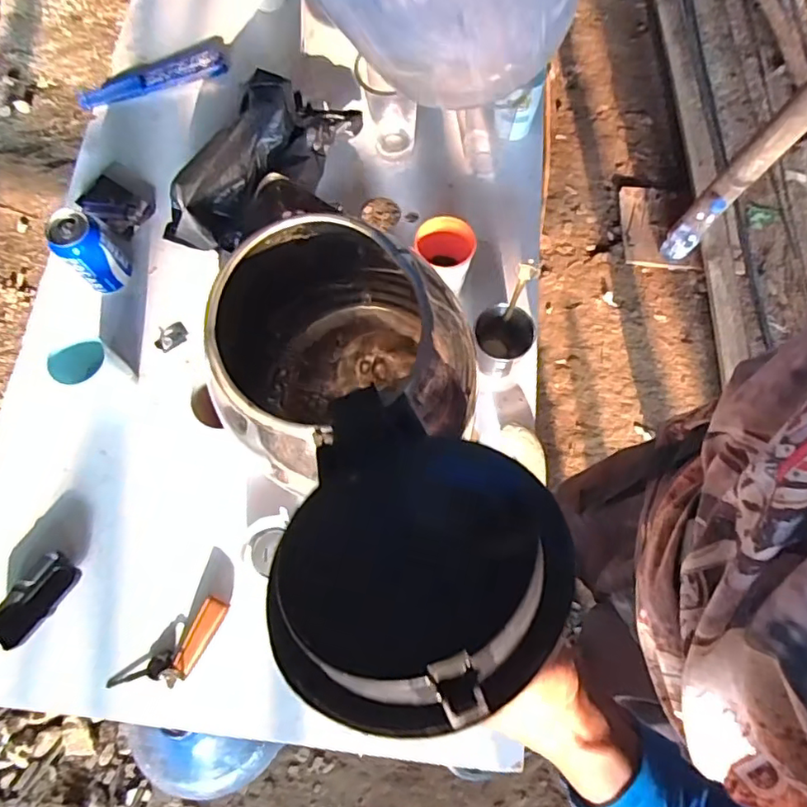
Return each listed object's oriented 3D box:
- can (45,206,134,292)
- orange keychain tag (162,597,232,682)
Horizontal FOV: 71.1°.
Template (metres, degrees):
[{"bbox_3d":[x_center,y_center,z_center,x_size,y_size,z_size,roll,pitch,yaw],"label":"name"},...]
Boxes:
[{"bbox_3d":[-0.418,-0.207,0.750,0.070,0.114,0.077,0,74,-2],"label":"can"},{"bbox_3d":[-0.235,0.269,0.646,0.031,0.014,0.093,26,75,6],"label":"orange keychain tag"}]

